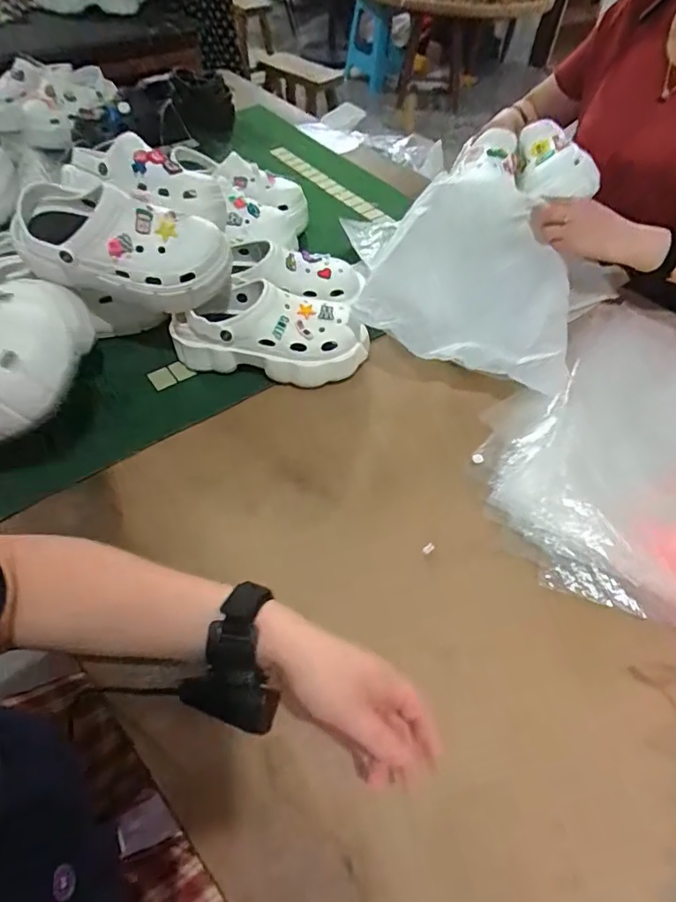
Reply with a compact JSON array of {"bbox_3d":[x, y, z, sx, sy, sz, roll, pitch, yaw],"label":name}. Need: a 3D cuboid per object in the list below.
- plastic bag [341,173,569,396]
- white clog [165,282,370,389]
[{"bbox_3d":[0.182,-0.265,0.739,0.310,0.095,0.308,17,54,9],"label":"plastic bag"},{"bbox_3d":[-0.095,-0.163,0.715,0.267,0.095,0.096,9,53,3],"label":"white clog"}]

